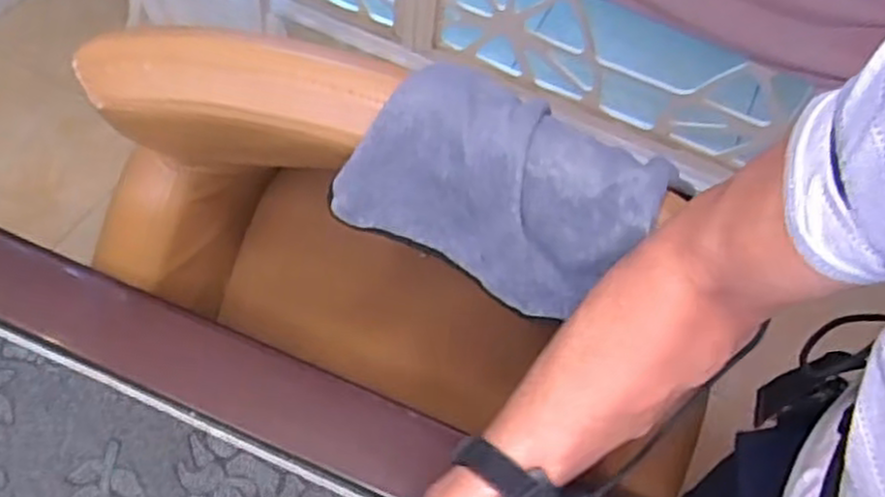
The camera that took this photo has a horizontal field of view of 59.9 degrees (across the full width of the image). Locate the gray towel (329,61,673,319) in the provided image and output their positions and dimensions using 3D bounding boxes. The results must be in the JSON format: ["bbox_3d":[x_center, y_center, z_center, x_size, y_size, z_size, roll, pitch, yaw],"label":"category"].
[{"bbox_3d":[0.036,-0.038,0.577,0.211,0.148,0.056,27,31,3],"label":"gray towel"}]

